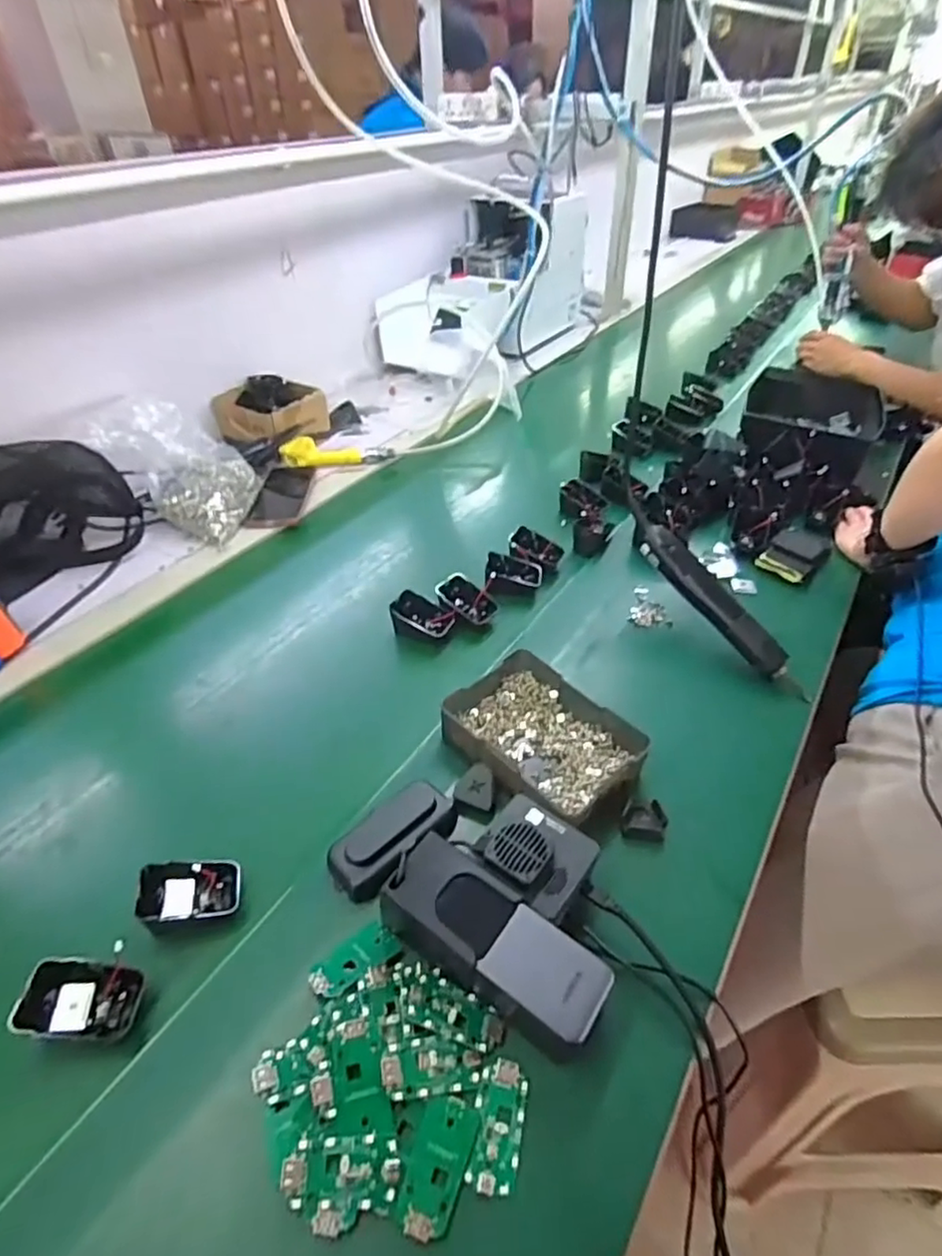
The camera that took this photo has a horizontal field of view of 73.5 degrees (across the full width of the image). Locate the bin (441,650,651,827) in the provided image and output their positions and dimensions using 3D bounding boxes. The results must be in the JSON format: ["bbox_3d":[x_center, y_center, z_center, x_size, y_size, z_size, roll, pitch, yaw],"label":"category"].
[{"bbox_3d":[0.064,0.103,0.575,0.132,0.055,0.169,-30,49,-29],"label":"bin"}]

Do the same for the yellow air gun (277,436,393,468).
[{"bbox_3d":[-0.220,-0.282,1.024,0.178,0.041,0.058,3,42,4],"label":"yellow air gun"}]

